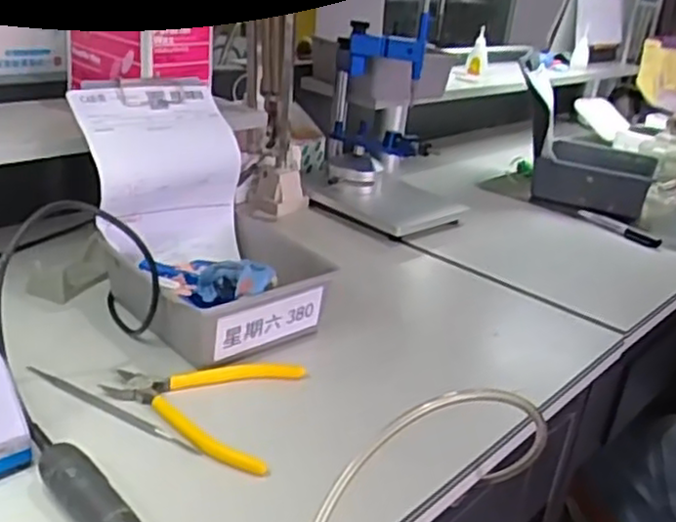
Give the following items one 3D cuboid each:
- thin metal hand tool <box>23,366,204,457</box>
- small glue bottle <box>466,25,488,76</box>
[{"bbox_3d":[-0.166,0.107,0.515,0.163,0.004,0.010,18,26,25],"label":"thin metal hand tool"},{"bbox_3d":[0.263,-0.390,1.325,0.037,0.079,0.042,9,24,7],"label":"small glue bottle"}]

